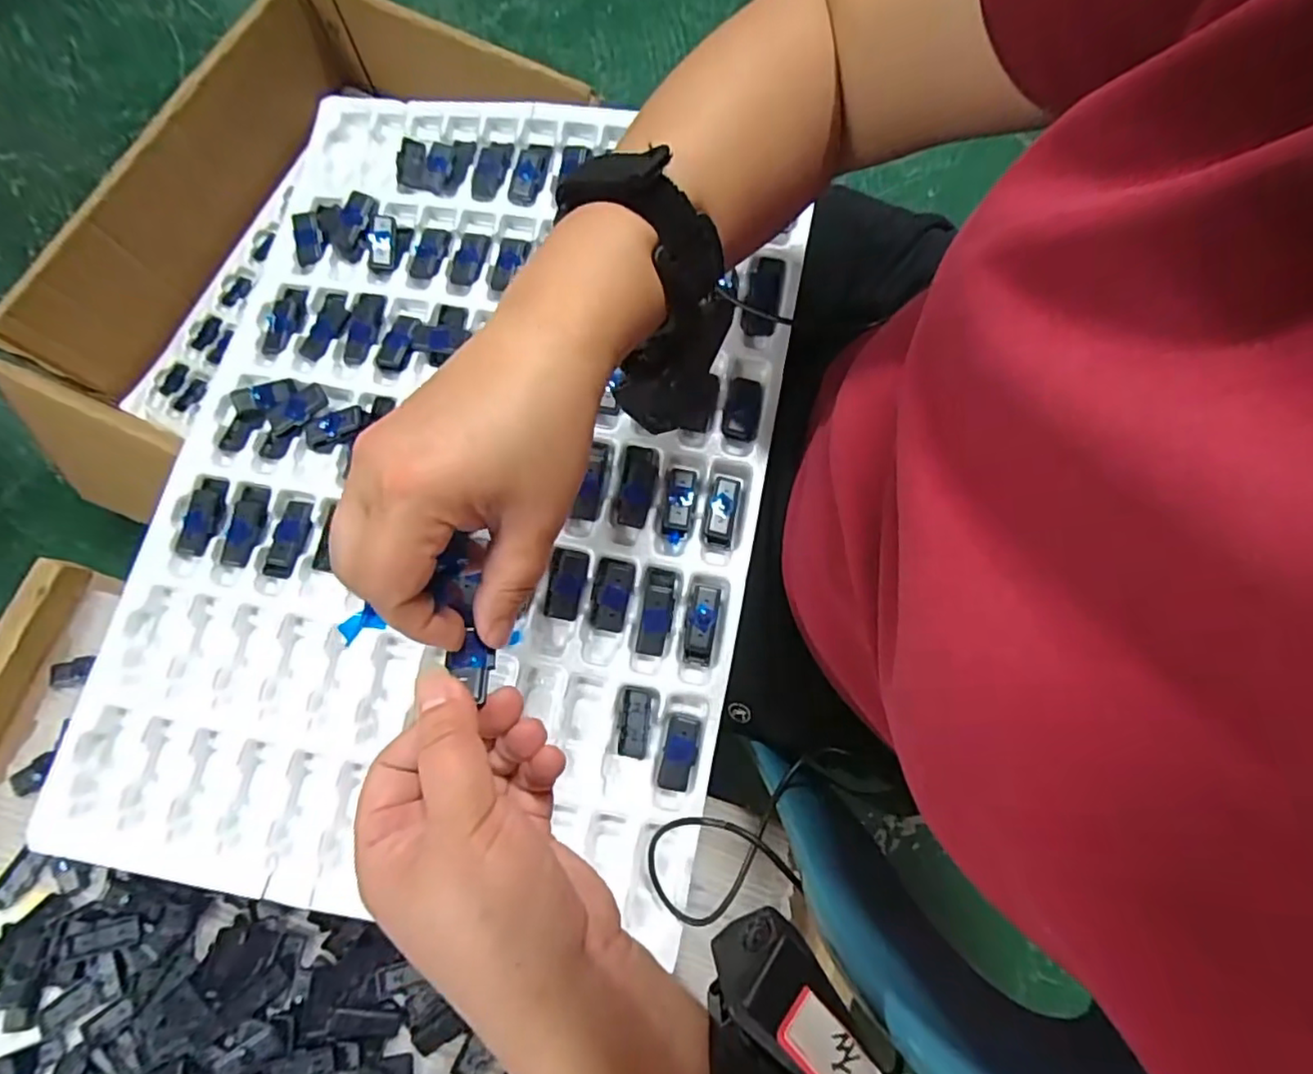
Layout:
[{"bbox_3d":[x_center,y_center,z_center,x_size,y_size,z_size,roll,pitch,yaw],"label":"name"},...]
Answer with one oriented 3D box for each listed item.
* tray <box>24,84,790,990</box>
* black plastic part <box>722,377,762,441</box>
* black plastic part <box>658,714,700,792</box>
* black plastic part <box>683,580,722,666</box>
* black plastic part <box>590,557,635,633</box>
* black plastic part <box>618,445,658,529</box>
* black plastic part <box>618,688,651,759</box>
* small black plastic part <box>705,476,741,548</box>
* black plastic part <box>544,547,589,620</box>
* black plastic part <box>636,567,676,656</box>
[{"bbox_3d":[-0.118,-0.043,0.379,0.356,0.031,0.489,12,77,1],"label":"tray"},{"bbox_3d":[0.053,-0.080,0.387,0.022,0.006,0.042,10,77,1],"label":"black plastic part"},{"bbox_3d":[0.013,0.122,0.350,0.019,0.011,0.040,10,77,1],"label":"black plastic part"},{"bbox_3d":[0.027,0.050,0.363,0.016,0.007,0.048,11,77,1],"label":"black plastic part"},{"bbox_3d":[-0.026,0.034,0.365,0.021,0.005,0.042,9,77,0],"label":"black plastic part"},{"bbox_3d":[-0.011,-0.031,0.379,0.020,0.007,0.048,8,77,0],"label":"black plastic part"},{"bbox_3d":[-0.012,0.106,0.355,0.016,0.010,0.037,6,77,0],"label":"black plastic part"},{"bbox_3d":[0.040,-0.016,0.377,0.016,0.007,0.043,11,77,1],"label":"small black plastic part"},{"bbox_3d":[-0.053,0.027,0.363,0.021,0.007,0.040,9,77,0],"label":"black plastic part"},{"bbox_3d":[0.000,0.043,0.363,0.017,0.005,0.050,9,77,0],"label":"black plastic part"}]

